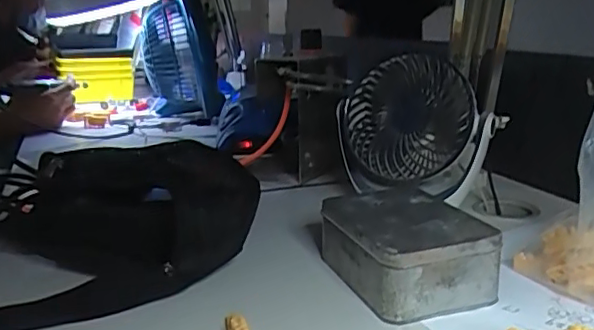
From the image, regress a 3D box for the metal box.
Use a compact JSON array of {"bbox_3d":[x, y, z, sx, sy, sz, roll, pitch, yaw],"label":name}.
[{"bbox_3d":[0.080,0.061,0.433,0.091,0.050,0.114,-6,16,-22],"label":"metal box"}]

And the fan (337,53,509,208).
[{"bbox_3d":[0.115,-0.035,0.571,0.140,0.124,0.087,0,15,-1],"label":"fan"}]

